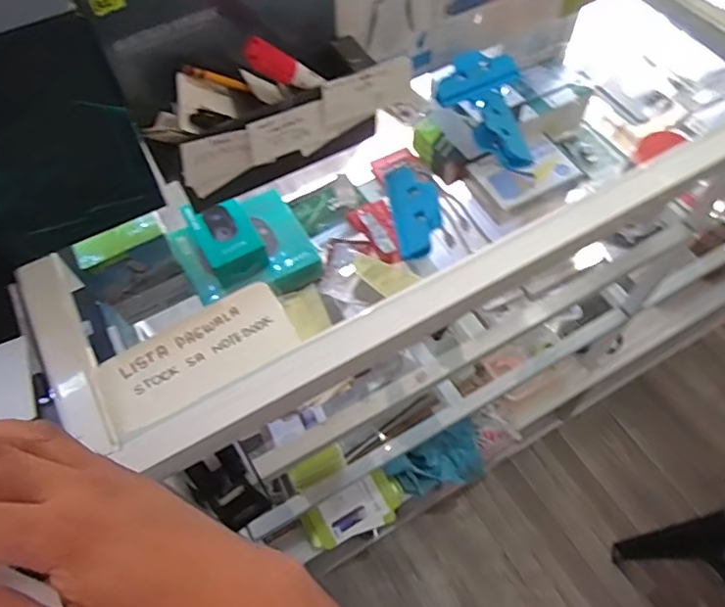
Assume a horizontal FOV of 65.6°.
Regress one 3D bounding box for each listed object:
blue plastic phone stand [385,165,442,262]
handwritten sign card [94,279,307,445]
[{"bbox_3d":[0.050,-0.087,0.530,0.048,0.018,0.095,-9,59,-2],"label":"blue plastic phone stand"},{"bbox_3d":[-0.144,0.044,0.487,0.166,0.012,0.080,-30,61,-11],"label":"handwritten sign card"}]

